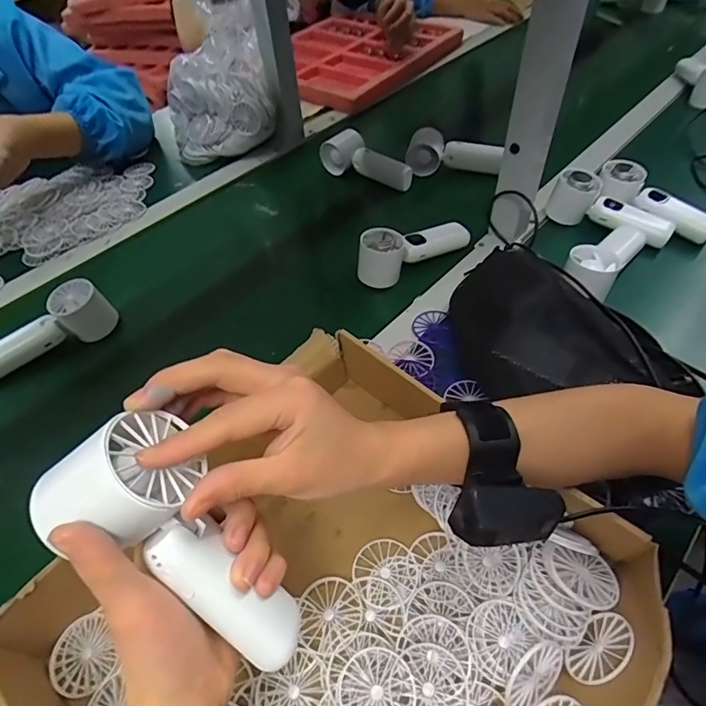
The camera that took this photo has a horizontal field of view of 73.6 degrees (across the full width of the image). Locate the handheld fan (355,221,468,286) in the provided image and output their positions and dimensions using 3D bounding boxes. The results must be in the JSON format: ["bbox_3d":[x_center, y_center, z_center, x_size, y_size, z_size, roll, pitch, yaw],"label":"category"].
[{"bbox_3d":[0.076,-0.137,0.594,0.155,0.049,0.051,-27,55,-17],"label":"handheld fan"}]

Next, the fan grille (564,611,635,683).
[{"bbox_3d":[0.165,0.195,0.312,0.049,0.043,0.005,-43,90,-21],"label":"fan grille"}]

